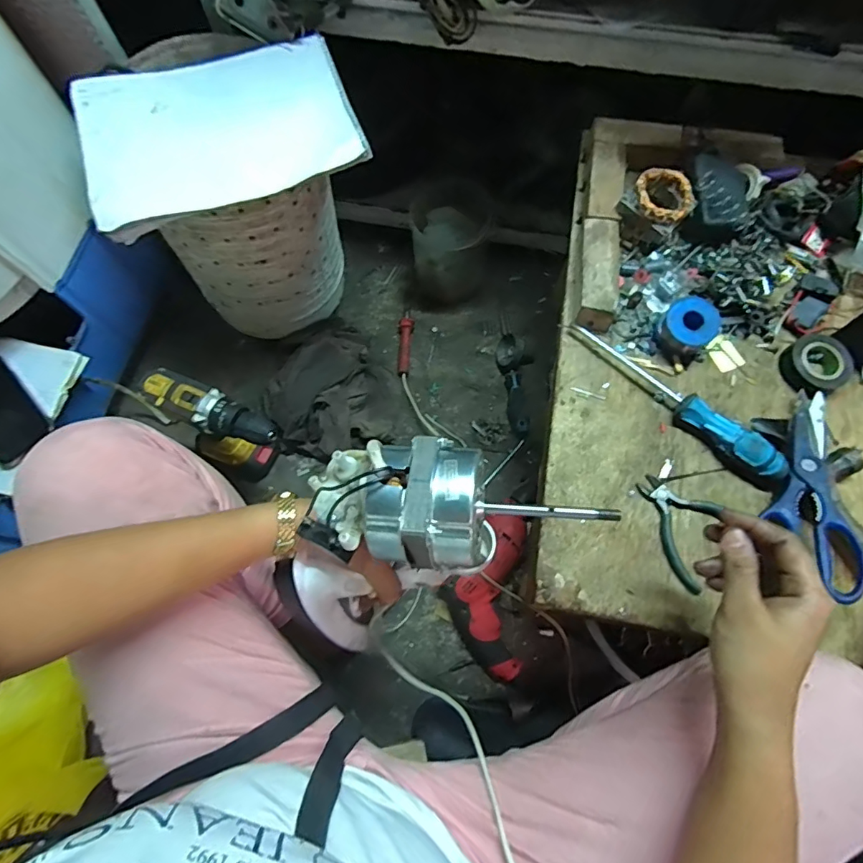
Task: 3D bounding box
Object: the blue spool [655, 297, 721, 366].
[{"bbox_3d":[0.270,-0.109,0.516,0.051,0.039,0.055,0,69,1],"label":"blue spool"}]

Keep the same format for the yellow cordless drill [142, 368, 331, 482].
[{"bbox_3d":[-0.304,-0.001,0.721,0.177,0.185,0.075,23,71,10],"label":"yellow cordless drill"}]

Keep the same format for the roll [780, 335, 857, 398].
[{"bbox_3d":[0.406,-0.070,0.514,0.066,0.023,0.061,0,69,1],"label":"roll"}]

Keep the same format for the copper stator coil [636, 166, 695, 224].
[{"bbox_3d":[0.259,-0.265,0.542,0.063,0.020,0.070,25,71,10],"label":"copper stator coil"}]

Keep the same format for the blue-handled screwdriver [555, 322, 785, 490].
[{"bbox_3d":[0.244,-0.037,0.502,0.253,0.031,0.036,41,75,15],"label":"blue-handled screwdriver"}]

